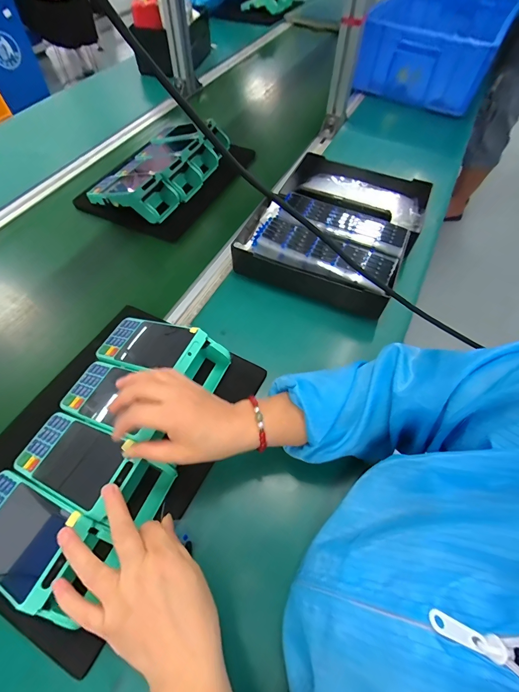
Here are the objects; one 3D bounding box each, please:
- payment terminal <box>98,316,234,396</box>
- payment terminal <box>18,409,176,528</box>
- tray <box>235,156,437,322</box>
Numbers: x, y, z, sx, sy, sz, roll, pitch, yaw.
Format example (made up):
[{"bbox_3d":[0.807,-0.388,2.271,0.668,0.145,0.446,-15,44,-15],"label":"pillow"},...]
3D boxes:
[{"bbox_3d":[-0.130,0.006,0.429,0.167,0.060,0.074,21,59,12],"label":"payment terminal"},{"bbox_3d":[-0.184,0.129,0.356,0.168,0.056,0.074,15,58,18],"label":"payment terminal"},{"bbox_3d":[0.134,-0.223,0.573,0.270,0.078,0.317,22,59,12],"label":"tray"}]

